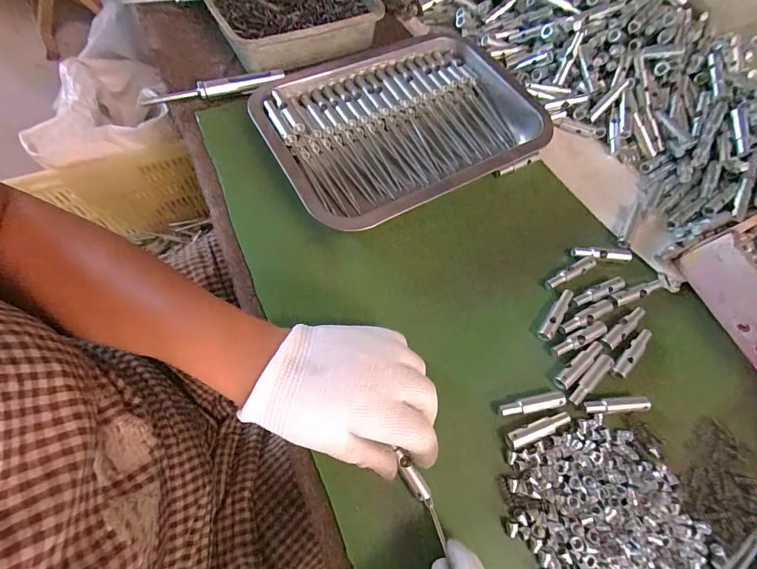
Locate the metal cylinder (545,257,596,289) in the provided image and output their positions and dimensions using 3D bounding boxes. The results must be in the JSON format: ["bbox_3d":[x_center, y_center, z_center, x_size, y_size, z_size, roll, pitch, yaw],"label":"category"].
[{"bbox_3d":[0.169,-0.009,0.325,0.052,0.011,0.011,-28,71,-14],"label":"metal cylinder"}]

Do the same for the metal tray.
[{"bbox_3d":[0.032,-0.160,0.361,0.271,0.039,0.187,-28,71,-14],"label":"metal tray"}]

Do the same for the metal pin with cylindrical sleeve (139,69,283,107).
[{"bbox_3d":[-0.171,-0.204,0.378,0.143,0.015,0.017,-13,68,-9],"label":"metal pin with cylindrical sleeve"}]

